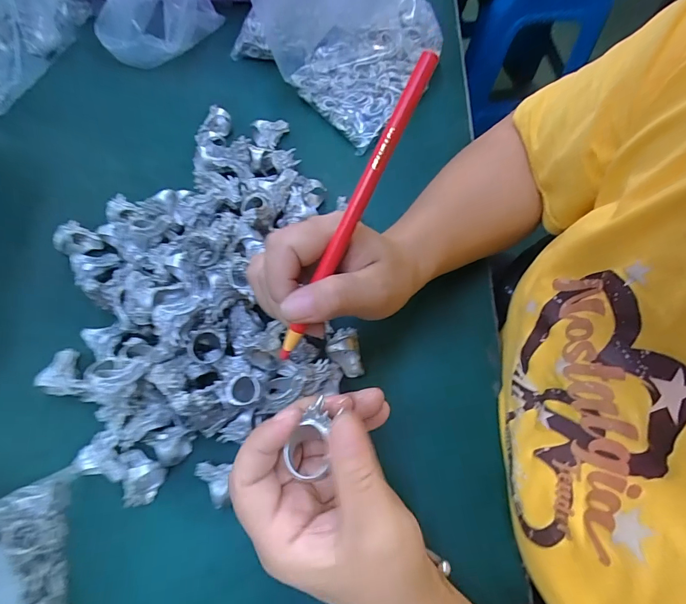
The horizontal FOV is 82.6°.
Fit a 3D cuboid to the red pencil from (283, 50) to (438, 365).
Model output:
[{"bbox_3d":[0.004,-0.042,0.202,0.008,0.006,0.167,30,104,12],"label":"red pencil"}]

